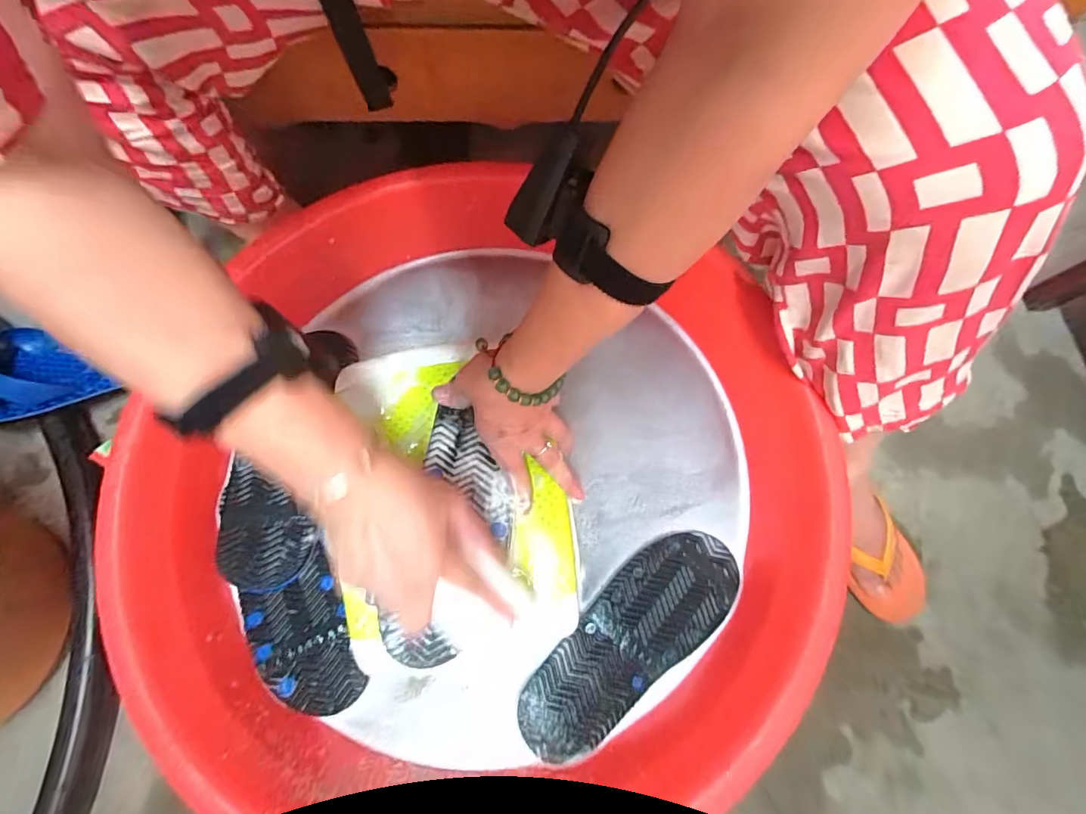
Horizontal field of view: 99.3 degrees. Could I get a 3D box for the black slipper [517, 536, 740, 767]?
[{"bbox_3d":[0.084,0.222,0.454,0.251,0.033,0.098,-37,79,-8],"label":"black slipper"}]

